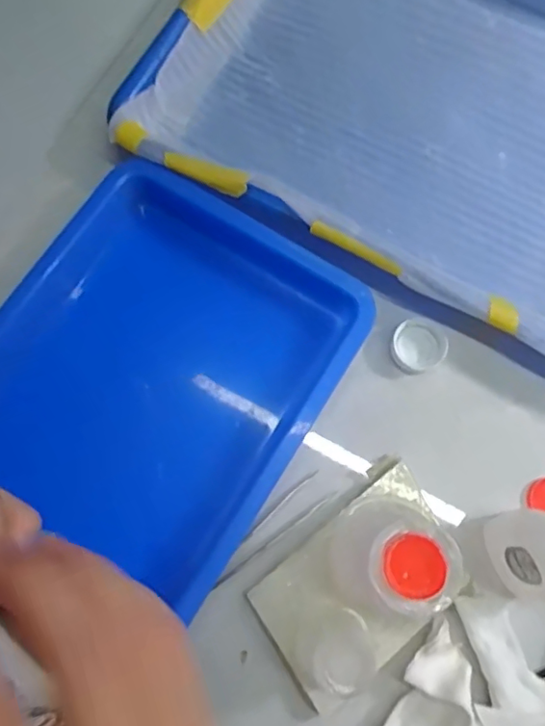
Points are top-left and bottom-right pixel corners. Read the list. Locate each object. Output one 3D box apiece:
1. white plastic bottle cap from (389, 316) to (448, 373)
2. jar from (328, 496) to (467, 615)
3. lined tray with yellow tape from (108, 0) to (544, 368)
[{"bbox_3d":[0.083,-0.010,0.321,0.031,0.010,0.030,0,75,0],"label":"white plastic bottle cap"},{"bbox_3d":[0.055,0.091,0.264,0.051,0.066,0.052,0,75,0],"label":"jar"},{"bbox_3d":[0.103,-0.165,0.348,0.328,0.036,0.257,27,77,7],"label":"lined tray with yellow tape"}]

